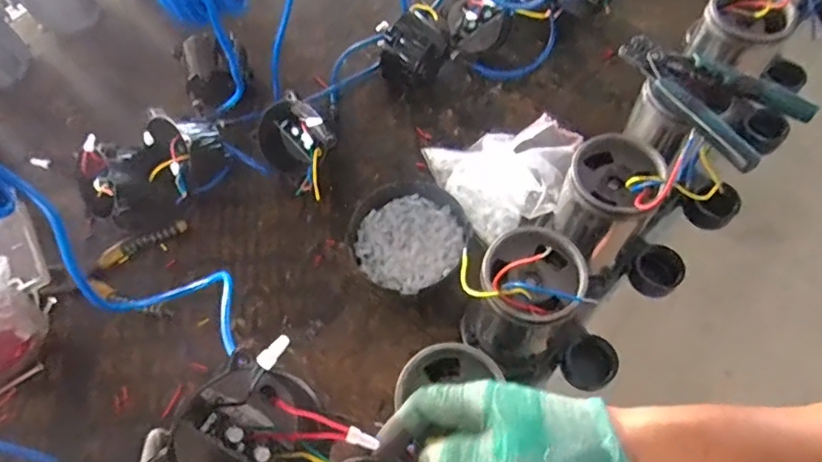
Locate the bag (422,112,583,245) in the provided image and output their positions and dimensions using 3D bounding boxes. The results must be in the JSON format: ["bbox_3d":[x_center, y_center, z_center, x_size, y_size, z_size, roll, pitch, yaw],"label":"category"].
[{"bbox_3d":[0.110,-0.068,0.659,0.187,0.092,0.128,2,64,3],"label":"bag"}]

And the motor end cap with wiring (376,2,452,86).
[{"bbox_3d":[0.004,-0.258,0.762,0.089,0.080,0.087,-1,63,2],"label":"motor end cap with wiring"}]

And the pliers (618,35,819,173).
[{"bbox_3d":[0.293,-0.144,0.527,0.081,0.031,0.177,-28,65,-11],"label":"pliers"}]

